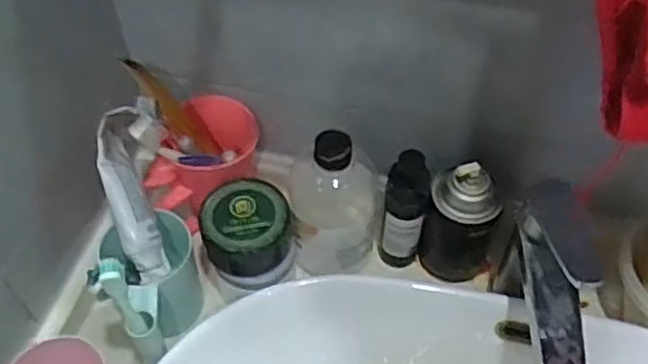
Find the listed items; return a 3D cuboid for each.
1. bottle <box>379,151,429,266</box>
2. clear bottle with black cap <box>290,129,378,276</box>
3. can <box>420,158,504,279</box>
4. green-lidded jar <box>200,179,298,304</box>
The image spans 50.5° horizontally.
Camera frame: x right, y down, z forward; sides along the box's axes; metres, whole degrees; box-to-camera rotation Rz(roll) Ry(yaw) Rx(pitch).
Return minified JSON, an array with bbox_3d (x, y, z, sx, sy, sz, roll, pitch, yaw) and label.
[{"bbox_3d":[0.071,0.030,0.614,0.036,0.138,0.031,8,53,6],"label":"bottle"},{"bbox_3d":[0.009,0.019,0.600,0.077,0.141,0.074,0,52,0],"label":"clear bottle with black cap"},{"bbox_3d":[0.122,0.035,0.608,0.062,0.129,0.053,10,53,7],"label":"can"},{"bbox_3d":[-0.065,0.049,0.600,0.074,0.070,0.076,0,52,0],"label":"green-lidded jar"}]

